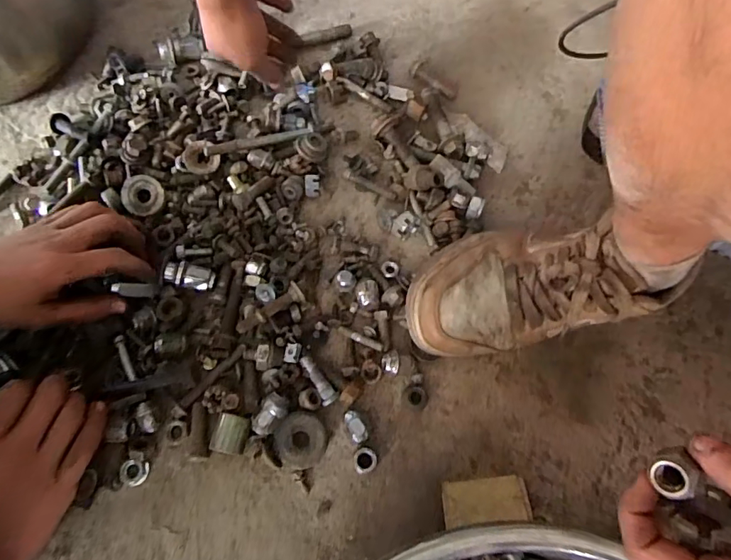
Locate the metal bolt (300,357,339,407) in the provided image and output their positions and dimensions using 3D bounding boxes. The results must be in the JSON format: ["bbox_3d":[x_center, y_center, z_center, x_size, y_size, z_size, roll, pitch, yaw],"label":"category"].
[{"bbox_3d":[-0.039,0.085,0.417,0.015,0.010,0.044,-29,72,-13],"label":"metal bolt"}]

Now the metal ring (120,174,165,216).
[{"bbox_3d":[-0.211,-0.080,0.463,0.038,0.008,0.038,0,89,-14],"label":"metal ring"}]

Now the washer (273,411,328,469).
[{"bbox_3d":[-0.053,0.132,0.402,0.044,0.008,0.042,8,68,-21],"label":"washer"}]

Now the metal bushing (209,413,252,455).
[{"bbox_3d":[-0.107,0.124,0.391,0.024,0.023,0.029,12,68,2],"label":"metal bushing"}]

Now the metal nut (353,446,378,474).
[{"bbox_3d":[0.000,0.148,0.401,0.021,0.019,0.019,-17,70,-10],"label":"metal nut"}]

